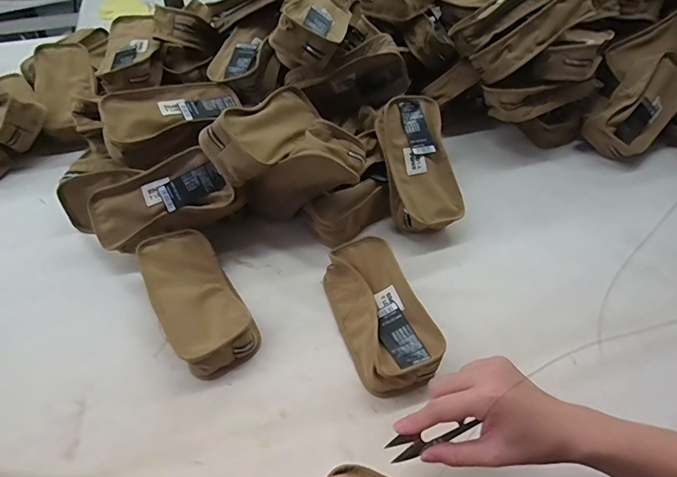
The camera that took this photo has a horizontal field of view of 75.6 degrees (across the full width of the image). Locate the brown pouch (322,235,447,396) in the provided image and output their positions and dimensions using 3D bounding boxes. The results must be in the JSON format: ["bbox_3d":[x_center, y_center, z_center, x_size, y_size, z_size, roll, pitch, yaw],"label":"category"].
[{"bbox_3d":[0.043,0.083,0.508,0.086,0.055,0.184,-15,49,-14],"label":"brown pouch"}]

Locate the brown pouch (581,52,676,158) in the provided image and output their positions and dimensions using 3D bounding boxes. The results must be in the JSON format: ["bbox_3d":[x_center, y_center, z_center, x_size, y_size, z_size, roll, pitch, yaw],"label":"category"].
[{"bbox_3d":[0.515,-0.227,0.751,0.192,0.066,0.100,-43,101,-9],"label":"brown pouch"}]

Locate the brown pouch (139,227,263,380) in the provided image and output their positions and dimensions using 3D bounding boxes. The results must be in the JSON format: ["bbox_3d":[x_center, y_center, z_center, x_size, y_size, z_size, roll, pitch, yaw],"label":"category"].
[{"bbox_3d":[-0.168,0.071,0.519,0.090,0.055,0.186,-26,52,-22],"label":"brown pouch"}]

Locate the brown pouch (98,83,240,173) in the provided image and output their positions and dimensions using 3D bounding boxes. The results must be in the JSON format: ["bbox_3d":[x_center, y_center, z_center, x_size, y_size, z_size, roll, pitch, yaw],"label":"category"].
[{"bbox_3d":[-0.236,-0.170,0.630,0.192,0.049,0.108,-19,71,-30],"label":"brown pouch"}]

